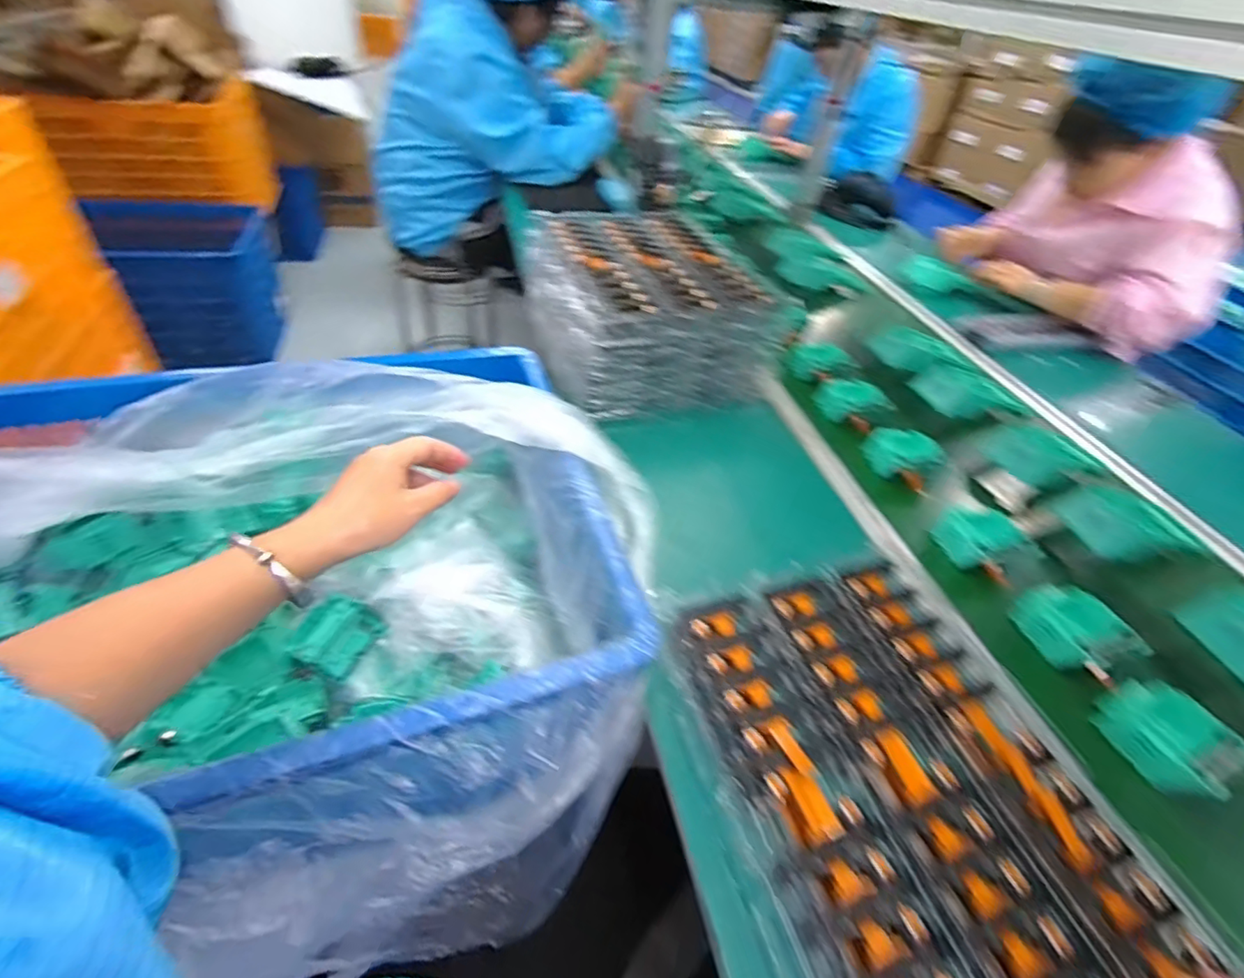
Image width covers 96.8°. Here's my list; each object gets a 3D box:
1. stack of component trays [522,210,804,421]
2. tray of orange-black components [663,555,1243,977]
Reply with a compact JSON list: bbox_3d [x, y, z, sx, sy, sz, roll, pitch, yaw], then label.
[{"bbox_3d":[0.026,-0.276,0.843,0.275,0.155,0.387,-8,46,-16],"label":"stack of component trays"},{"bbox_3d":[0.208,0.218,0.411,0.266,0.029,0.358,-8,46,-16],"label":"tray of orange-black components"}]

